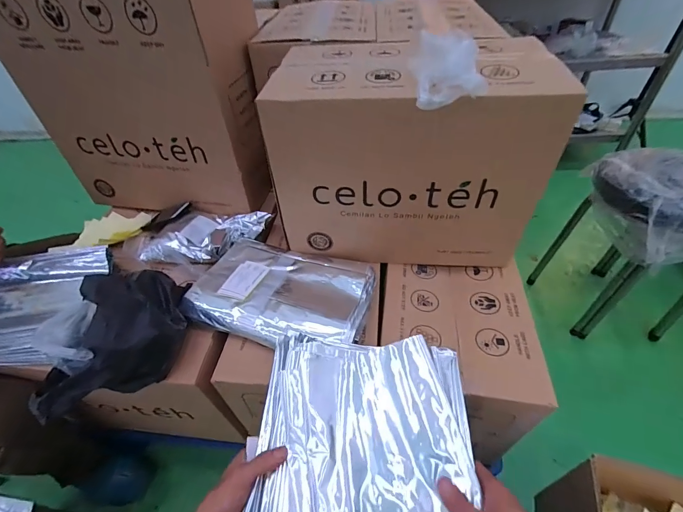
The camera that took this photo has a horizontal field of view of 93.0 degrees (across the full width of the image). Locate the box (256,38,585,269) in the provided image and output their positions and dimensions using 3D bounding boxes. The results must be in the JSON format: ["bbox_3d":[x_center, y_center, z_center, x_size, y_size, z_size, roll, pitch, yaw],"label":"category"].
[{"bbox_3d":[0.118,-0.178,0.623,0.451,0.337,0.254,4,47,8],"label":"box"}]

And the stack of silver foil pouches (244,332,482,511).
[{"bbox_3d":[0.028,0.251,0.379,0.269,0.039,0.324,-3,46,2],"label":"stack of silver foil pouches"}]

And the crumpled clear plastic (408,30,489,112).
[{"bbox_3d":[0.137,-0.242,0.417,0.102,0.057,0.120,11,49,15],"label":"crumpled clear plastic"}]

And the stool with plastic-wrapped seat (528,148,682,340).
[{"bbox_3d":[0.858,-0.020,0.954,0.325,0.498,0.312,-3,46,2],"label":"stool with plastic-wrapped seat"}]

